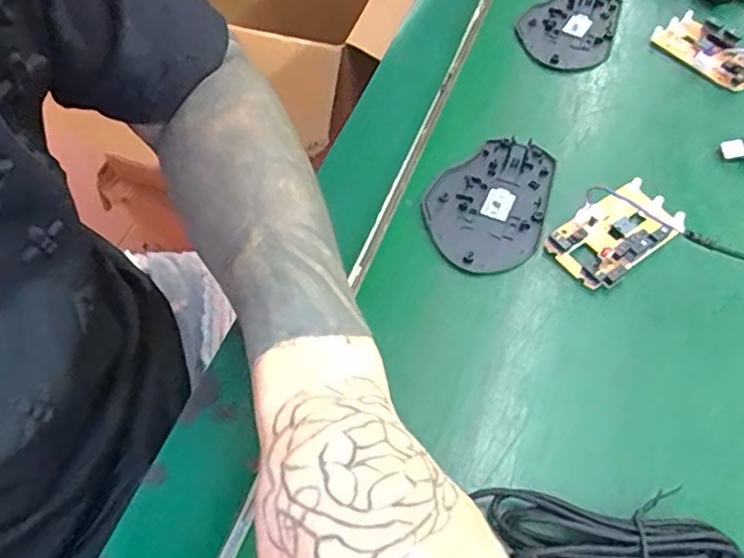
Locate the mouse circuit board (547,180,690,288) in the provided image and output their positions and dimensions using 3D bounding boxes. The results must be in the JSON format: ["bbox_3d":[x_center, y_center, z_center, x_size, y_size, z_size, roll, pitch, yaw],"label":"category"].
[{"bbox_3d":[0.144,-0.027,0.369,0.075,0.015,0.045,-32,62,-19],"label":"mouse circuit board"}]

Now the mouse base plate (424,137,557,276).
[{"bbox_3d":[0.076,-0.049,0.389,0.071,0.007,0.106,30,61,19],"label":"mouse base plate"}]

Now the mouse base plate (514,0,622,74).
[{"bbox_3d":[0.154,-0.200,0.491,0.071,0.005,0.103,17,58,11],"label":"mouse base plate"}]

